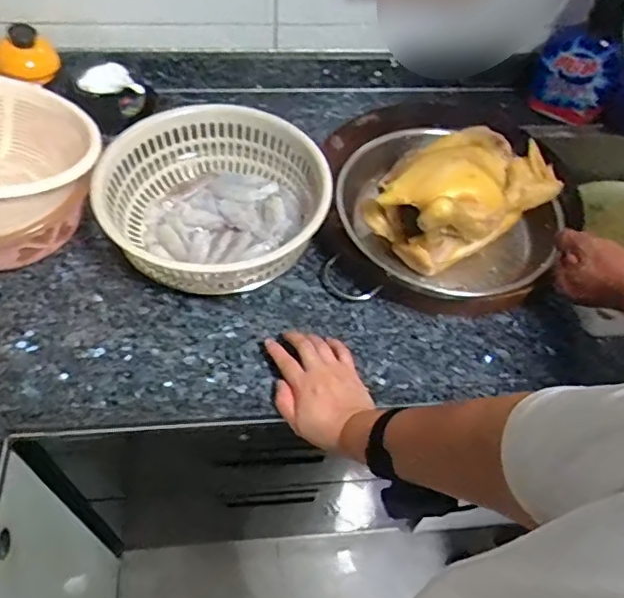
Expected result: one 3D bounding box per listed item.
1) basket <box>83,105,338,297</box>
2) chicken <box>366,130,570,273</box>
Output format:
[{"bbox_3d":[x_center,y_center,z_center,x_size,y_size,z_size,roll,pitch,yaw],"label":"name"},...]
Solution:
[{"bbox_3d":[-0.125,-0.123,0.761,0.274,0.116,0.261,2,55,-3],"label":"basket"},{"bbox_3d":[0.175,-0.140,0.726,0.210,0.116,0.163,-29,62,-23],"label":"chicken"}]

